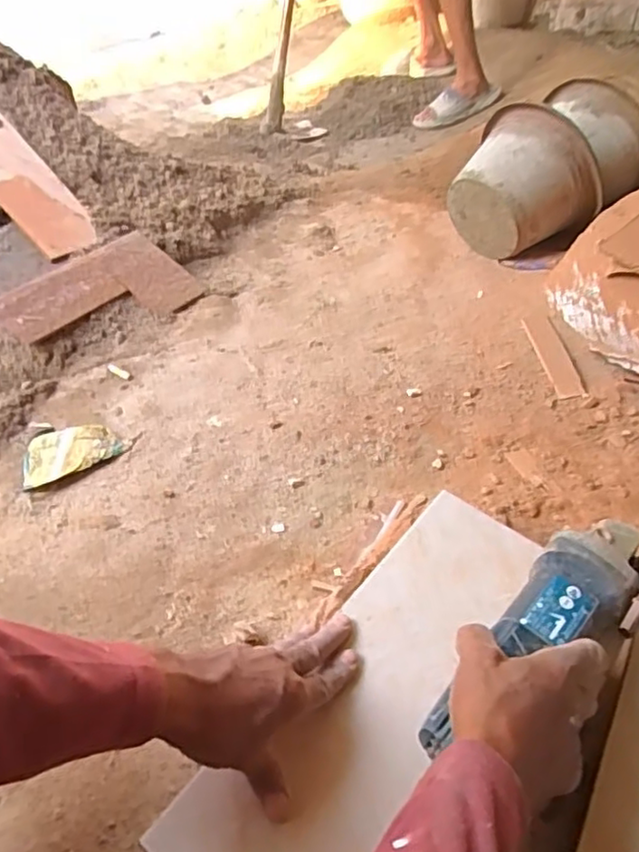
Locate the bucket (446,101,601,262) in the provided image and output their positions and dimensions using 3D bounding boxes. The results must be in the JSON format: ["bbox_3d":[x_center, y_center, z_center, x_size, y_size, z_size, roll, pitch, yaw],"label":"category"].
[{"bbox_3d":[0.356,-0.407,1.105,0.220,0.217,0.183,32,54,33],"label":"bucket"}]

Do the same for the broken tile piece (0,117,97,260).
[{"bbox_3d":[-0.557,-0.470,1.073,0.110,0.022,0.492,-36,76,-29],"label":"broken tile piece"}]

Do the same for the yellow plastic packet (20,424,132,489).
[{"bbox_3d":[-0.309,0.029,0.792,0.123,0.017,0.099,-16,44,-12],"label":"yellow plastic packet"}]

